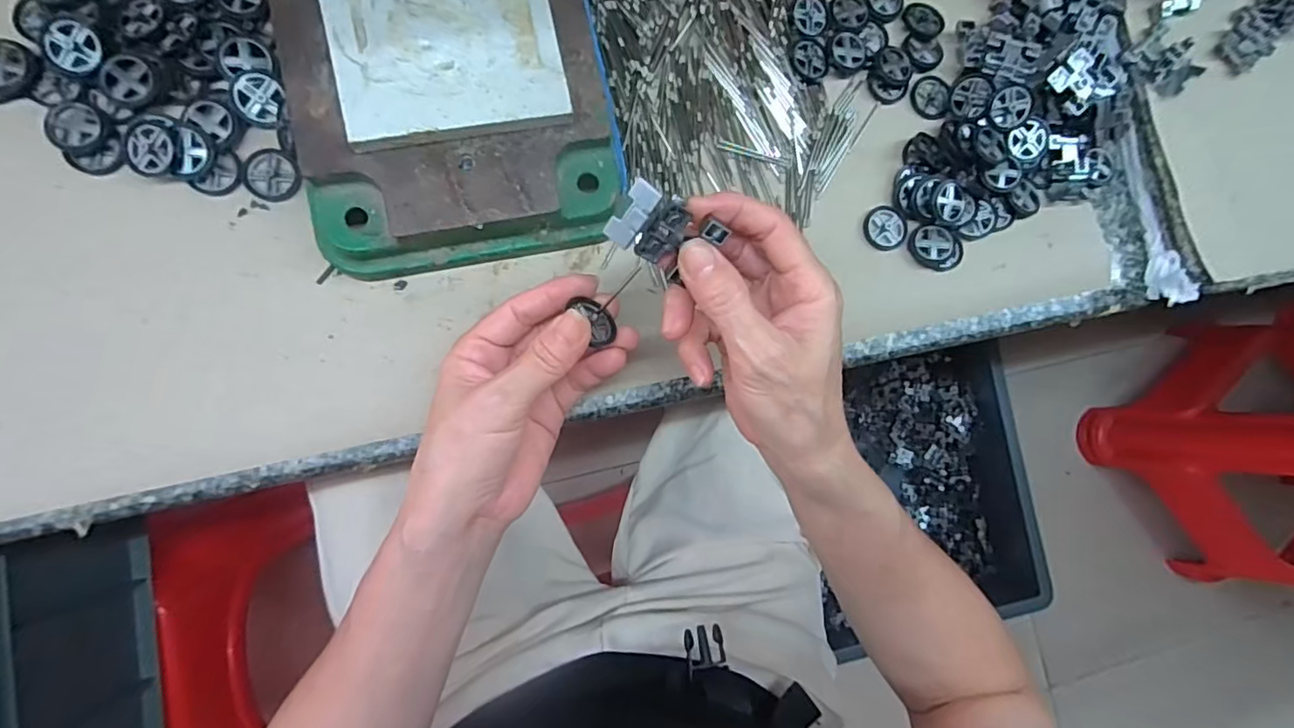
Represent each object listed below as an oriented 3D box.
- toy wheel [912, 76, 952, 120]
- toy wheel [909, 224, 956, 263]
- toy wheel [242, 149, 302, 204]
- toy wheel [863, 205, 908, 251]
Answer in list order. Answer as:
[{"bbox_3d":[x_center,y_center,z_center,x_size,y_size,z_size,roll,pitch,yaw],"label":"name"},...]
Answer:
[{"bbox_3d":[0.185,-0.174,0.381,0.025,0.006,0.028,4,84,-9],"label":"toy wheel"},{"bbox_3d":[0.179,-0.075,0.365,0.028,0.007,0.024,-3,85,-9],"label":"toy wheel"},{"bbox_3d":[-0.201,-0.102,0.314,0.028,0.004,0.028,1,85,-9],"label":"toy wheel"},{"bbox_3d":[0.150,-0.086,0.369,0.026,0.006,0.027,1,85,-9],"label":"toy wheel"}]

